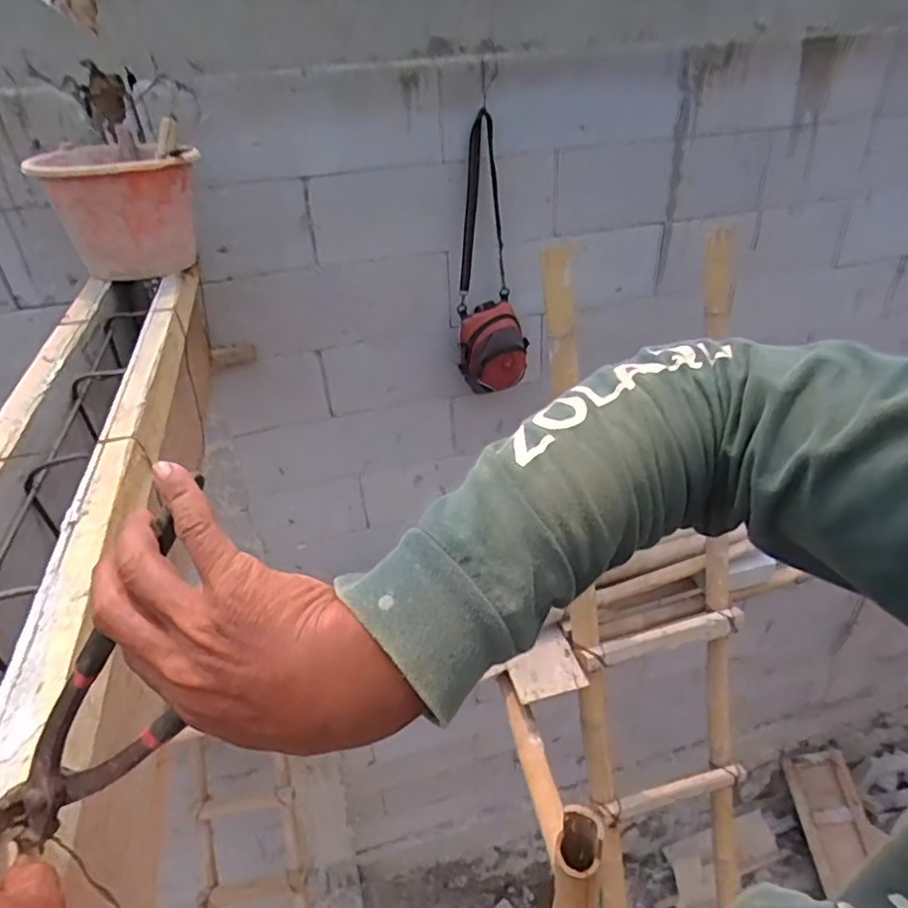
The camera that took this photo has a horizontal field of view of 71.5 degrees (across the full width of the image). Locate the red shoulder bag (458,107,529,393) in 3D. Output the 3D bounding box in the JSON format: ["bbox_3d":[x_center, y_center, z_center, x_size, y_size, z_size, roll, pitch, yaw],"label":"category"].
[{"bbox_3d":[0.099,-0.468,1.600,0.176,0.622,0.175,1,34,7],"label":"red shoulder bag"}]

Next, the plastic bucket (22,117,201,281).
[{"bbox_3d":[-0.596,-0.449,1.164,0.252,0.198,0.257,-16,36,-18],"label":"plastic bucket"}]

